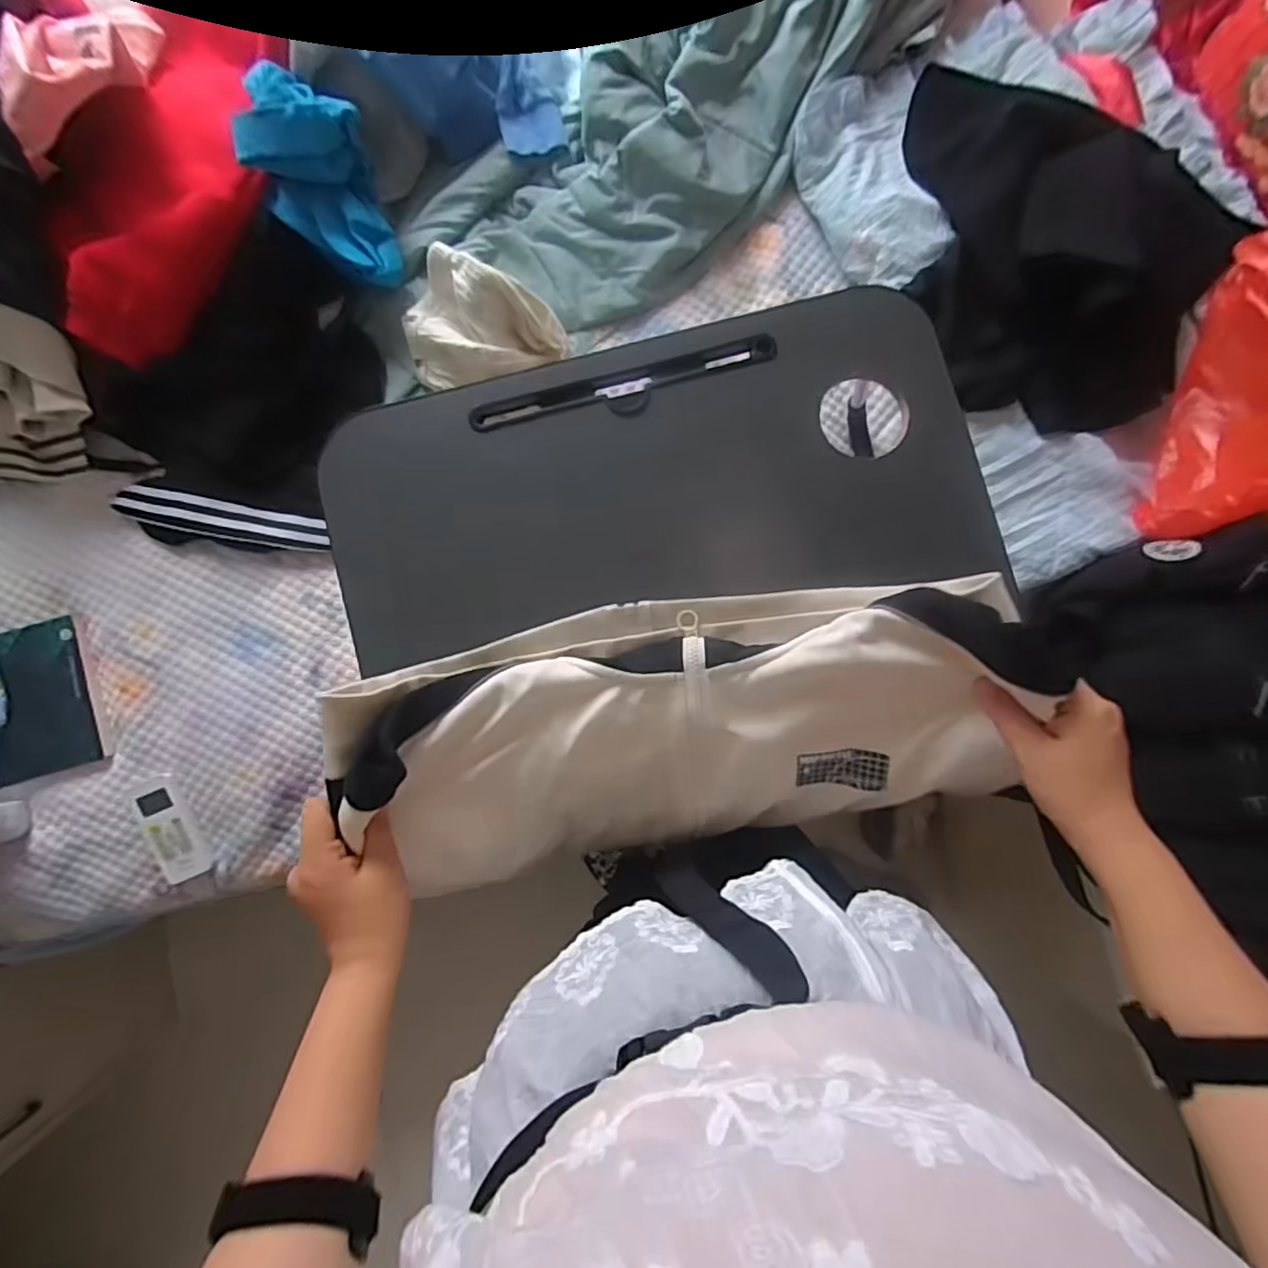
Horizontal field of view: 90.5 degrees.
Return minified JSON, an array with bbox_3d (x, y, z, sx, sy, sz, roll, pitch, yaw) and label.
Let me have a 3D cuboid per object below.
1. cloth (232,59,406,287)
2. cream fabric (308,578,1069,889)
[{"bbox_3d":[-0.368,-0.535,0.736,0.119,0.125,0.205,-14,88,-4],"label":"cloth"},{"bbox_3d":[0.027,0.075,0.478,0.445,0.137,0.190,-9,87,1],"label":"cream fabric"}]

